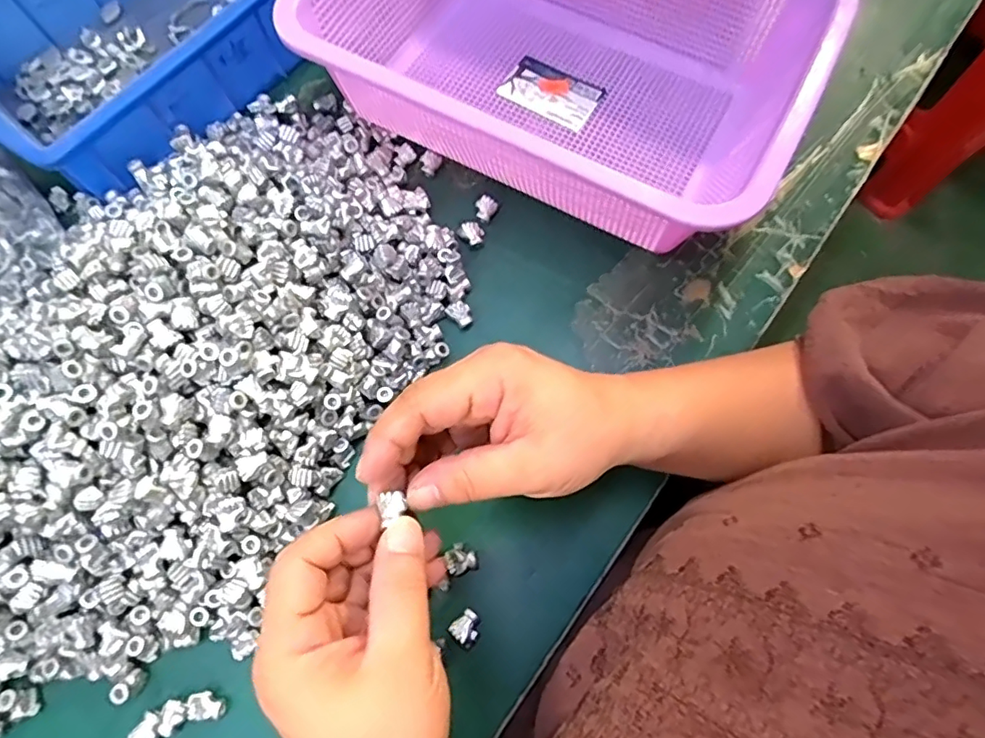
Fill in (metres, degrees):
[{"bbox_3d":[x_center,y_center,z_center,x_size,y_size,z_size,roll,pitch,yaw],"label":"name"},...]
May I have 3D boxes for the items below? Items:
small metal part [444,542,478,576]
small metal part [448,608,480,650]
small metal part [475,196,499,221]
[{"bbox_3d":[-0.018,0.105,0.320,0.016,0.008,0.015,-24,75,-8],"label":"small metal part"},{"bbox_3d":[-0.013,0.139,0.306,0.016,0.008,0.016,42,77,13],"label":"small metal part"},{"bbox_3d":[-0.005,-0.109,0.386,0.015,0.007,0.014,-37,77,-11],"label":"small metal part"}]

